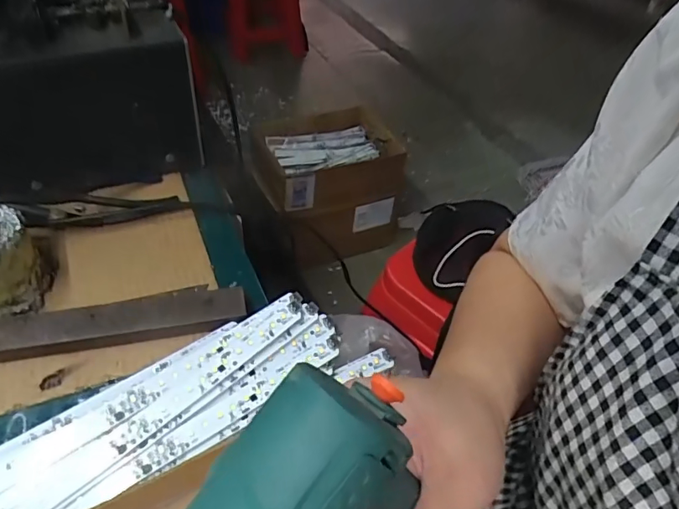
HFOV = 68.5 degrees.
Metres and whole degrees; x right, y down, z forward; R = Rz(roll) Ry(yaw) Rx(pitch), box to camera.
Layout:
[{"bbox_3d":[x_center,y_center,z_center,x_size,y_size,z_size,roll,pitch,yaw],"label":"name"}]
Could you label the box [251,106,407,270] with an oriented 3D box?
[{"bbox_3d":[-0.040,-0.185,1.349,0.400,0.301,0.270,-15,47,-19],"label":"box"}]

